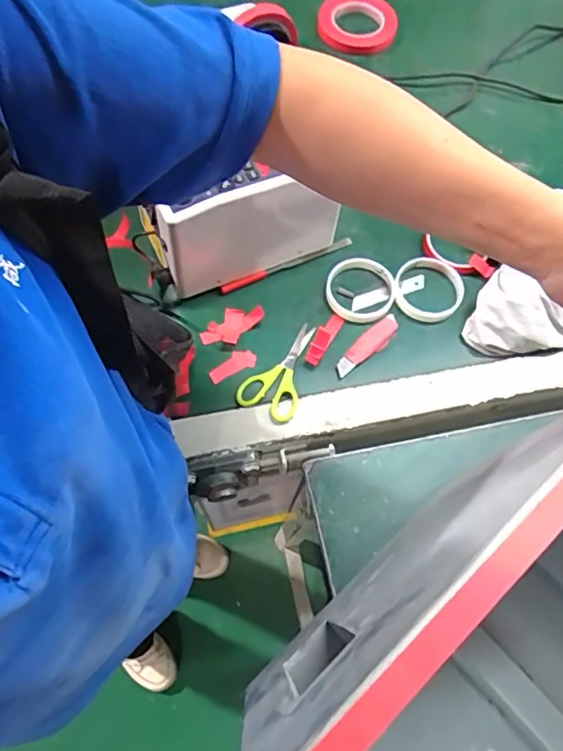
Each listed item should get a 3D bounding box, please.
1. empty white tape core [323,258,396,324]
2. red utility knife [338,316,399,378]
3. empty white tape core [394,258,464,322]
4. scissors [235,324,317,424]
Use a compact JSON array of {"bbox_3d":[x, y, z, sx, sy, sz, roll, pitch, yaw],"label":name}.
[{"bbox_3d":[0.097,-0.105,0.673,0.083,0.012,0.083,19,68,6],"label":"empty white tape core"},{"bbox_3d":[0.101,-0.036,0.646,0.099,0.010,0.027,-37,74,-16],"label":"red utility knife"},{"bbox_3d":[0.184,-0.106,0.677,0.082,0.024,0.083,1,68,-2],"label":"empty white tape core"},{"bbox_3d":[0.004,-0.008,0.622,0.066,0.006,0.122,28,69,9],"label":"scissors"}]

